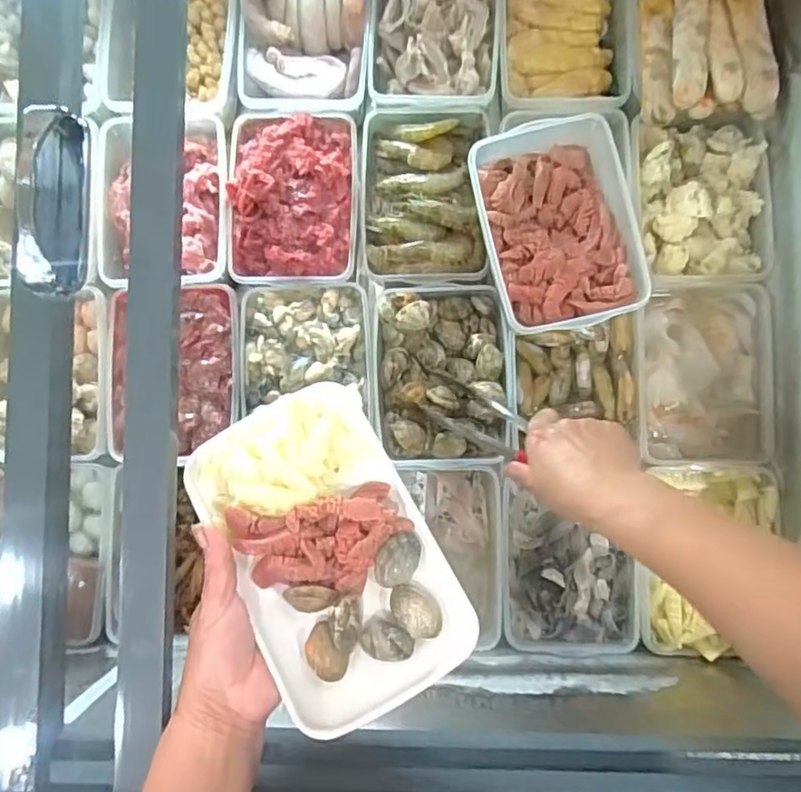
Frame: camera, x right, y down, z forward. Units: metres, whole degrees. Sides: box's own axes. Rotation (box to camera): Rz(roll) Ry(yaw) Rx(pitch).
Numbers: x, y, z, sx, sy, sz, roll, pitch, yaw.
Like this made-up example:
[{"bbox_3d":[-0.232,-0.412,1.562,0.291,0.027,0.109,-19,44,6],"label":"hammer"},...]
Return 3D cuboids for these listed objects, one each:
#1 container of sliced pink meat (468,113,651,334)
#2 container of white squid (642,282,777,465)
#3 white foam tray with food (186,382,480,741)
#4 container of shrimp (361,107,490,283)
[{"bbox_3d":[0.138,-0.155,0.555,0.132,0.068,0.192,-13,84,1],"label":"container of sliced pink meat"},{"bbox_3d":[0.294,-0.023,0.589,0.122,0.039,0.175,0,84,2],"label":"container of white squid"},{"bbox_3d":[-0.048,0.104,0.402,0.131,0.042,0.209,-30,88,-1],"label":"white foam tray with food"},{"bbox_3d":[0.022,-0.201,0.601,0.125,0.048,0.174,1,85,2],"label":"container of shrimp"}]

